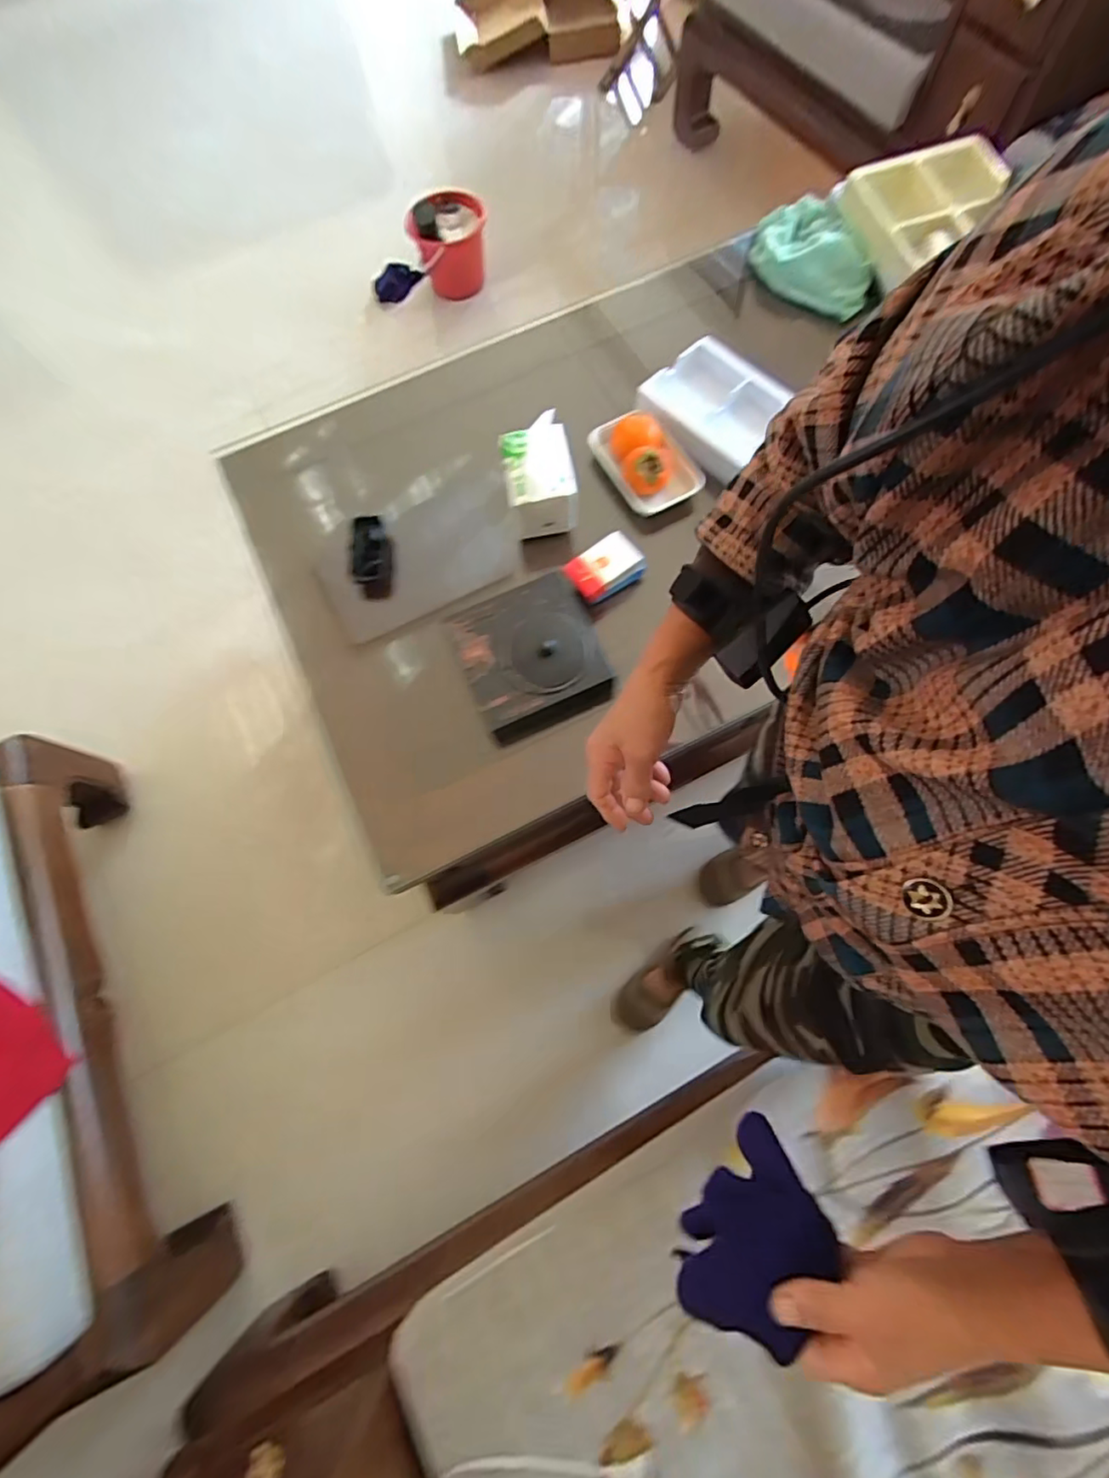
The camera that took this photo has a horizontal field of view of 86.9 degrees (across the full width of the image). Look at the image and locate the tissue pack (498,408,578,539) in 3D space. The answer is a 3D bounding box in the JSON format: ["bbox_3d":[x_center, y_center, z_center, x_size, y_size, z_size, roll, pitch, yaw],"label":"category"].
[{"bbox_3d":[-0.020,-0.384,0.852,0.104,0.094,0.136,-10,72,-1],"label":"tissue pack"}]

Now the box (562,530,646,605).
[{"bbox_3d":[0.073,-0.242,0.831,0.109,0.049,0.066,-34,74,-8],"label":"box"}]

